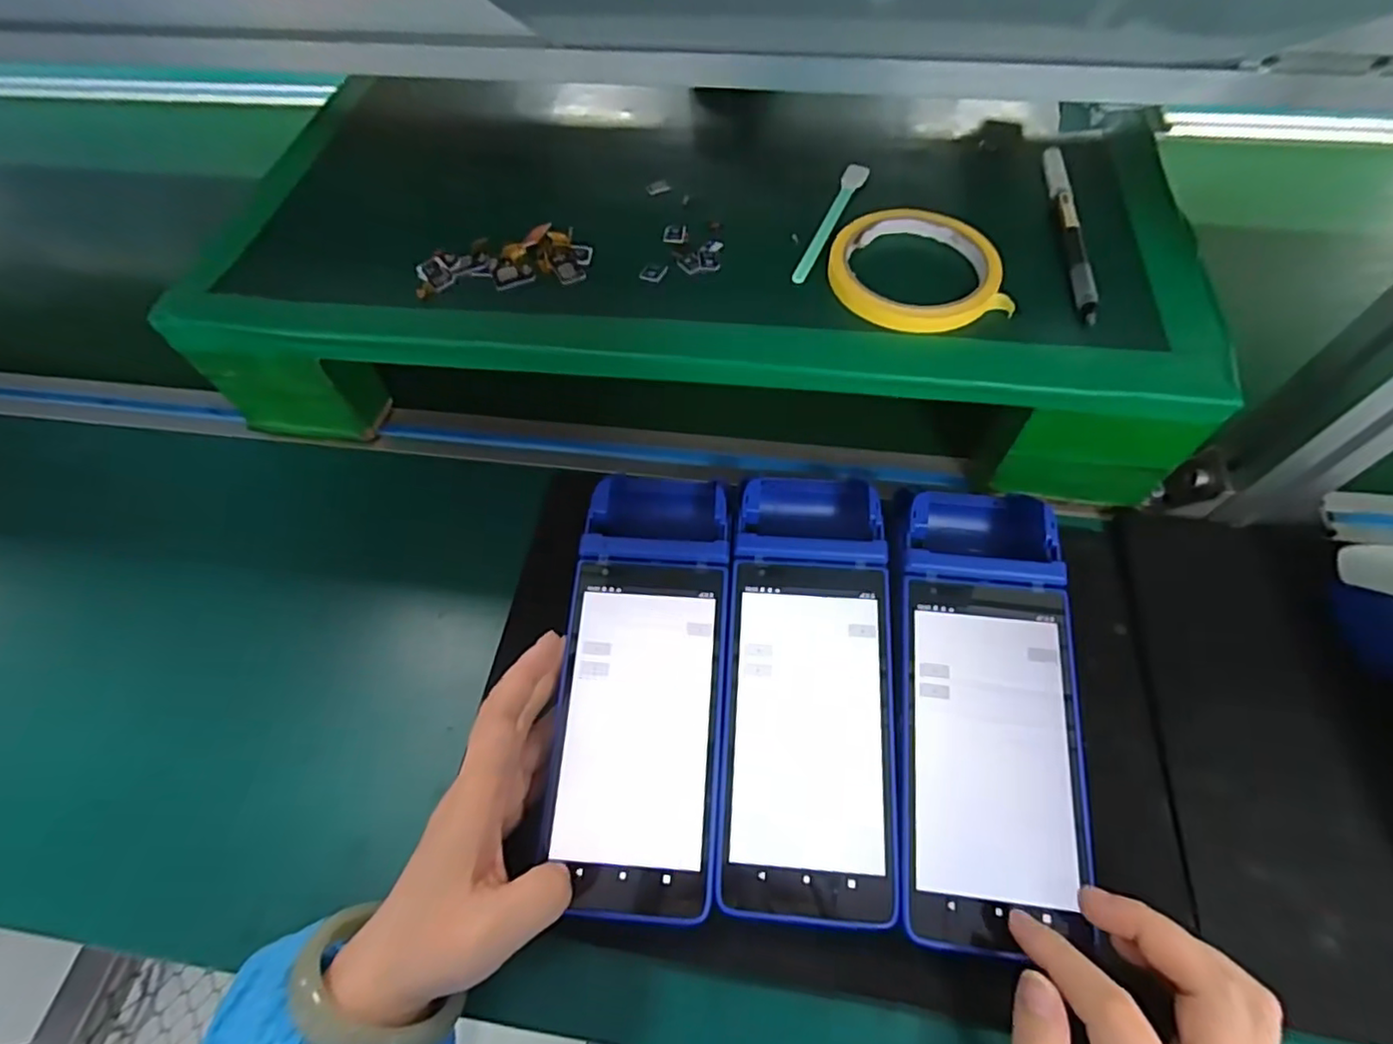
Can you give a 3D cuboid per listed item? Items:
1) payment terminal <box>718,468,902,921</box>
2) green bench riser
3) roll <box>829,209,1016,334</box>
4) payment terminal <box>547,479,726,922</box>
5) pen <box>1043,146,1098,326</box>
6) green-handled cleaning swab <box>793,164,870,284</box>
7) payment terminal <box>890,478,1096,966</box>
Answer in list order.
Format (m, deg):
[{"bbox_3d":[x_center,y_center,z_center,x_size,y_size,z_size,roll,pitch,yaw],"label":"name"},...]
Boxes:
[{"bbox_3d":[0.056,0.073,0.318,0.080,0.042,0.223,3,61,4],"label":"payment terminal"},{"bbox_3d":[-0.003,-0.176,0.418,0.586,0.082,0.261,4,61,5],"label":"green bench riser"},{"bbox_3d":[0.120,-0.144,0.354,0.089,0.011,0.089,-1,60,2],"label":"roll"},{"bbox_3d":[-0.025,0.071,0.323,0.077,0.045,0.222,2,64,2],"label":"payment terminal"},{"bbox_3d":[0.218,-0.170,0.367,0.013,0.008,0.144,5,61,5],"label":"pen"},{"bbox_3d":[0.082,-0.182,0.383,0.014,0.010,0.114,20,63,13],"label":"green-handled cleaning swab"},{"bbox_3d":[0.138,0.079,0.310,0.085,0.044,0.222,10,65,6],"label":"payment terminal"}]

